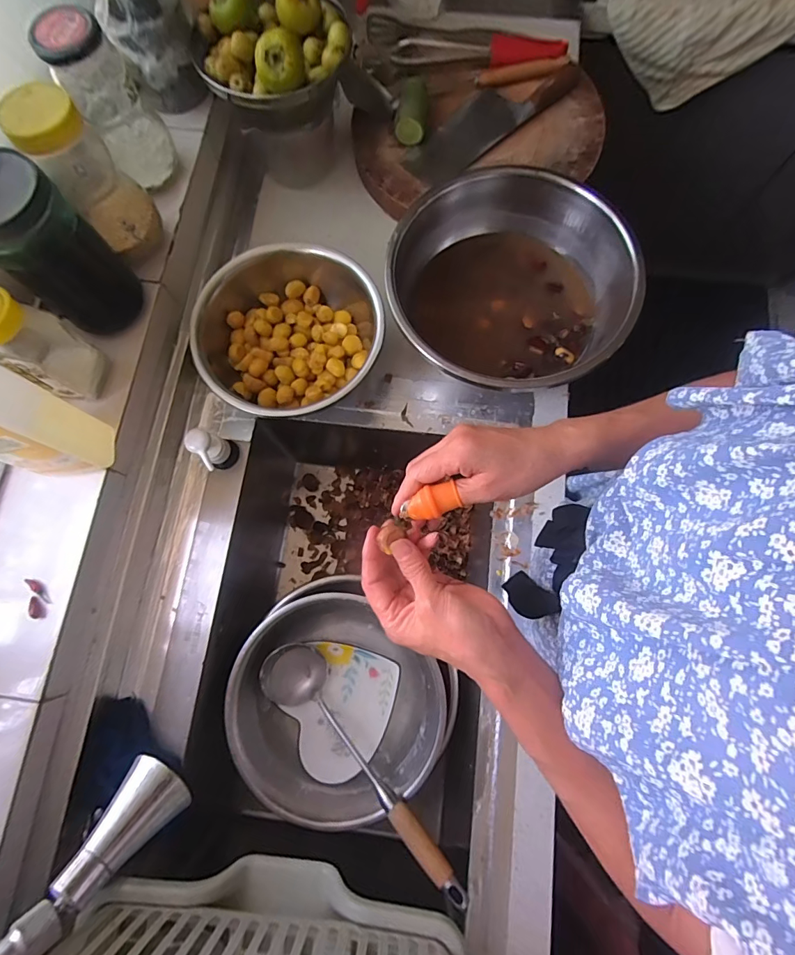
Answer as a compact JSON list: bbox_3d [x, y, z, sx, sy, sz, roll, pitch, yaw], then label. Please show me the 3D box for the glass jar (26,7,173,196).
[{"bbox_3d":[-0.330,-0.436,0.509,0.075,0.146,0.078,0,76,2],"label":"glass jar"}]

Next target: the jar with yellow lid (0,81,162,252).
[{"bbox_3d":[-0.337,-0.330,0.480,0.076,0.151,0.071,0,76,2],"label":"jar with yellow lid"}]

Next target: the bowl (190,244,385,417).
[{"bbox_3d":[-0.151,-0.198,0.596,0.236,0.100,0.256,0,76,2],"label":"bowl"}]

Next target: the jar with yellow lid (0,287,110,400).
[{"bbox_3d":[-0.378,-0.138,0.460,0.063,0.131,0.068,32,79,9],"label":"jar with yellow lid"}]

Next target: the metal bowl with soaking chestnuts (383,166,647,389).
[{"bbox_3d":[0.139,-0.247,0.580,0.297,0.103,0.289,-21,76,-4],"label":"metal bowl with soaking chestnuts"}]

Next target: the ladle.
[{"bbox_3d":[-0.045,0.362,0.568,0.352,0.073,0.084,37,79,26],"label":"ladle"}]

